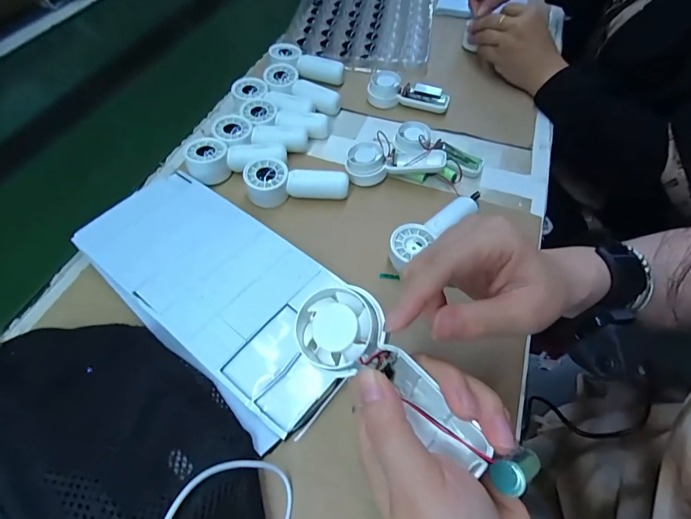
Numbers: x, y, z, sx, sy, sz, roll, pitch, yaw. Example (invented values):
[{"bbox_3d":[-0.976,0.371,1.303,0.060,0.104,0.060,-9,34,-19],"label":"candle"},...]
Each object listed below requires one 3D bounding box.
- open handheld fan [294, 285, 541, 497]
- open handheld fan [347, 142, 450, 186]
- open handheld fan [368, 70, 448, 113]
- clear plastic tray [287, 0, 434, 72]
[{"bbox_3d":[0.029,0.059,0.181,0.124,0.024,0.043,37,64,16],"label":"open handheld fan"},{"bbox_3d":[0.056,-0.110,0.427,0.108,0.033,0.042,-3,57,-2],"label":"open handheld fan"},{"bbox_3d":[0.085,-0.227,0.501,0.107,0.028,0.039,11,57,7],"label":"open handheld fan"},{"bbox_3d":[0.042,-0.465,0.662,0.227,0.018,0.405,8,57,5],"label":"clear plastic tray"}]

